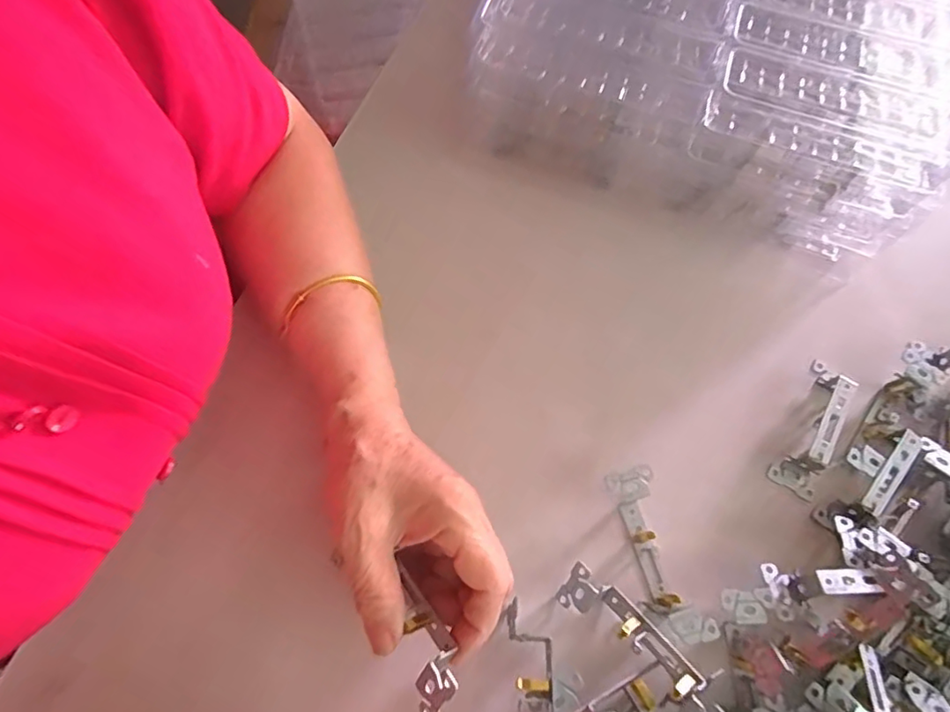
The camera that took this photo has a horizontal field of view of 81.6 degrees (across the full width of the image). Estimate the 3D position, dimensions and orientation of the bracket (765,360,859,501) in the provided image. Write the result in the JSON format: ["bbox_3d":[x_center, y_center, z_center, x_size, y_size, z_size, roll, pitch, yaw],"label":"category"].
[{"bbox_3d":[0.243,0.047,0.384,0.030,0.024,0.102,32,70,10],"label":"bracket"}]

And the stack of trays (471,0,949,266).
[{"bbox_3d":[0.219,-0.318,0.477,0.324,0.093,0.402,19,68,4],"label":"stack of trays"}]

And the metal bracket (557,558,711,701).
[{"bbox_3d":[0.093,0.161,0.327,0.087,0.027,0.029,38,115,29],"label":"metal bracket"}]

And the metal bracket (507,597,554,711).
[{"bbox_3d":[0.032,0.187,0.310,0.024,0.020,0.091,0,47,-3],"label":"metal bracket"}]

